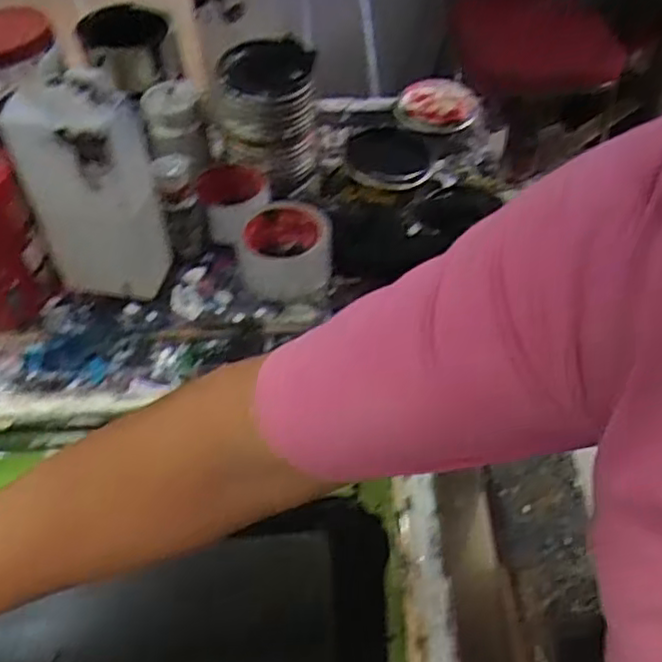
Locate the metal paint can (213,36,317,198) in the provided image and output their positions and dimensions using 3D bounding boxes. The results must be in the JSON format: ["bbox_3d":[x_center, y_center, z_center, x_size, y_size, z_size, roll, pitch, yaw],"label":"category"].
[{"bbox_3d":[-0.067,-0.229,0.753,0.095,0.134,0.088,-1,49,1],"label":"metal paint can"}]

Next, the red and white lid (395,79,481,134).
[{"bbox_3d":[0.138,-0.291,0.904,0.106,0.028,0.089,-6,49,-3],"label":"red and white lid"}]

